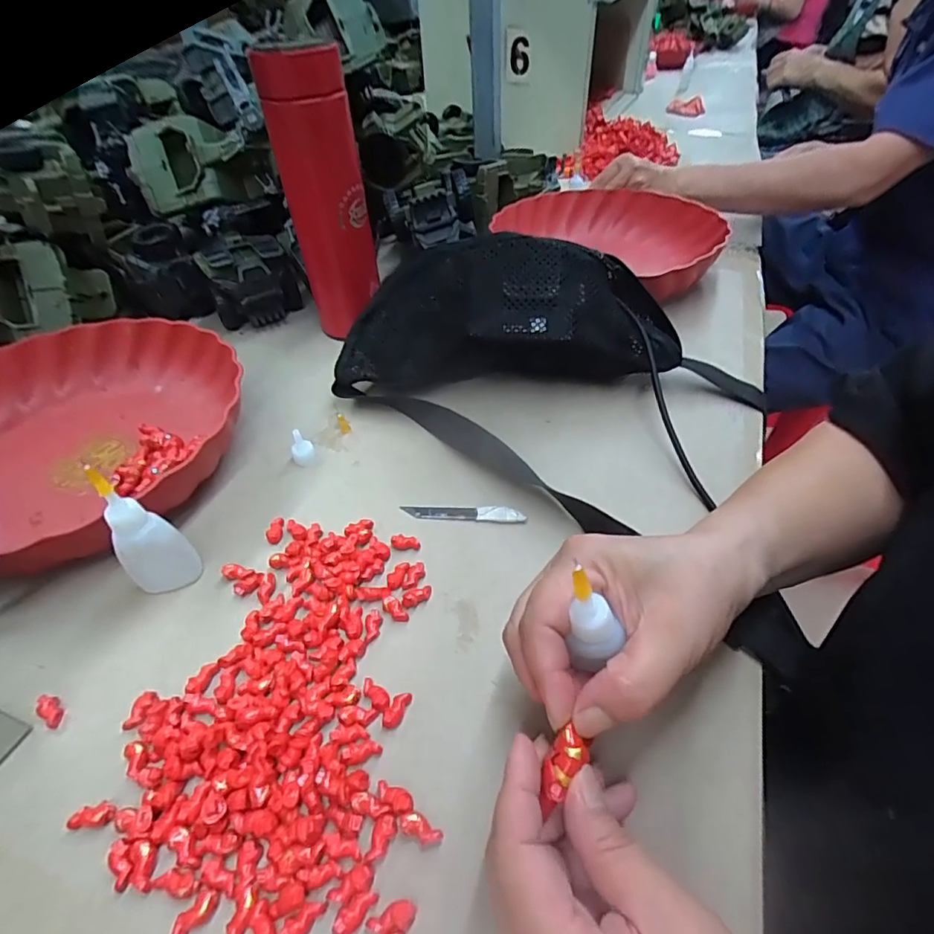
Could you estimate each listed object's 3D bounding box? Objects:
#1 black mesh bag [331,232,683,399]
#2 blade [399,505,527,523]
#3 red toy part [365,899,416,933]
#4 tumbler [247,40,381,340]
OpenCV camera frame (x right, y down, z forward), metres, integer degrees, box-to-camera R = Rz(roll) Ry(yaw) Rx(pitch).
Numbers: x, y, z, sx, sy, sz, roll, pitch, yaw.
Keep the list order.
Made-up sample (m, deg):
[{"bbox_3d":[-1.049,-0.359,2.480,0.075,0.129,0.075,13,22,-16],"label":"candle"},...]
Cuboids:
[{"bbox_3d":[0.031,-0.104,0.397,0.265,0.111,0.063,-2,45,0],"label":"black mesh bag"},{"bbox_3d":[-0.003,0.029,0.340,0.080,0.006,0.010,3,45,6],"label":"blade"},{"bbox_3d":[-0.031,0.177,0.194,0.015,0.005,0.027,18,49,19],"label":"red toy part"},{"bbox_3d":[-0.120,-0.220,0.449,0.065,0.229,0.059,-12,46,-10],"label":"tumbler"}]

